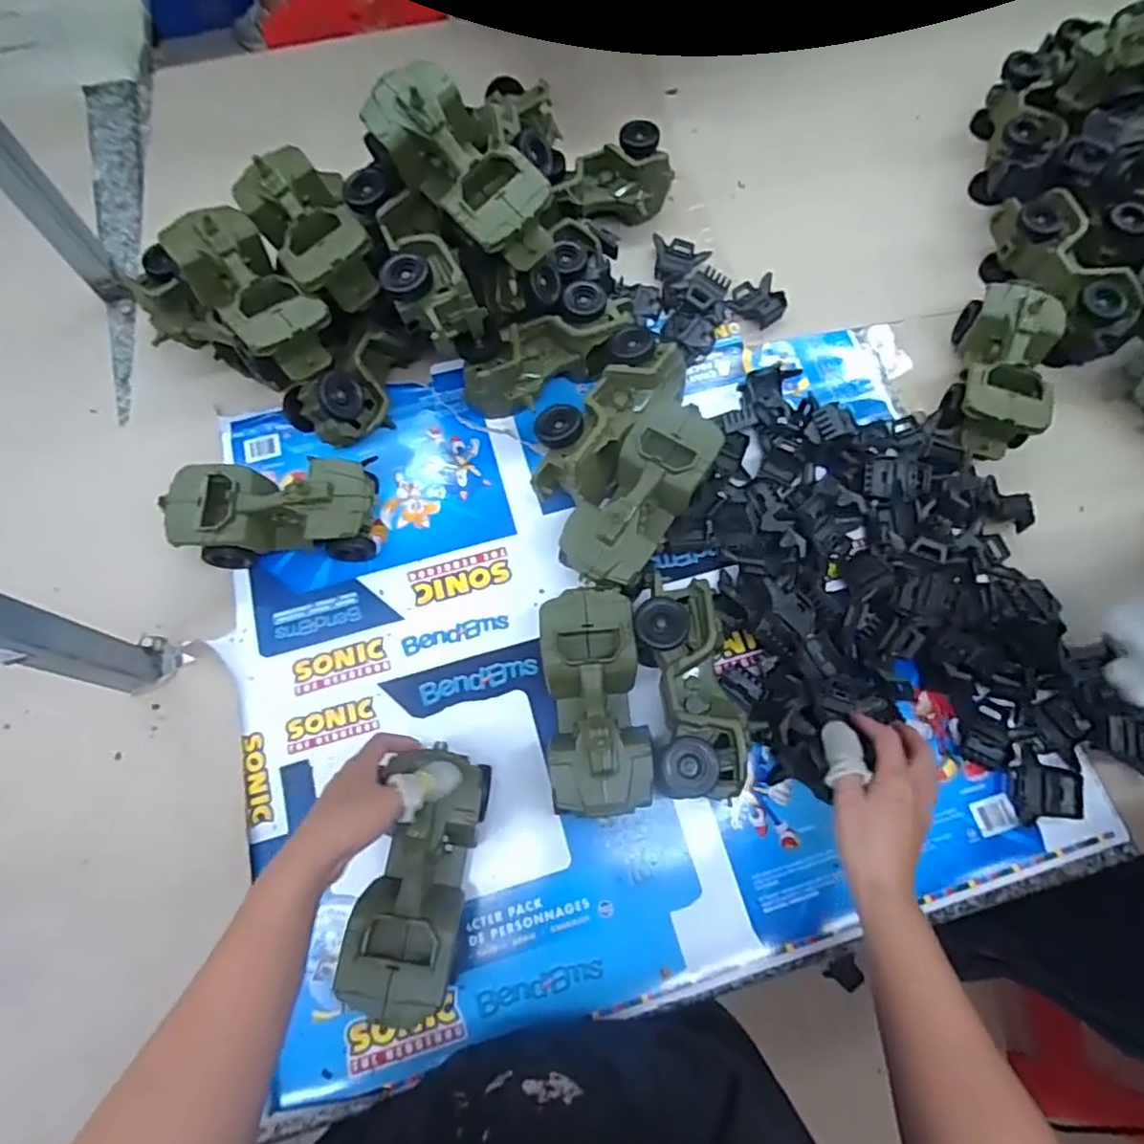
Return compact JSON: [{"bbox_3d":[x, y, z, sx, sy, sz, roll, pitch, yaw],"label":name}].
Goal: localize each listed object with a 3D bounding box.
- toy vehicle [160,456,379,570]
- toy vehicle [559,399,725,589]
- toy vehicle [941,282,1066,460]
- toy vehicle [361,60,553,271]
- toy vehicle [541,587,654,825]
[{"bbox_3d":[-0.268,-0.055,0.605,0.178,0.087,0.088,-3,64,0],"label":"toy vehicle"},{"bbox_3d":[0.062,-0.064,0.590,0.079,0.080,0.170,31,69,15],"label":"toy vehicle"},{"bbox_3d":[0.423,-0.201,0.645,0.085,0.077,0.170,18,66,10],"label":"toy vehicle"},{"bbox_3d":[-0.092,-0.336,0.550,0.179,0.080,0.088,42,71,-2],"label":"toy vehicle"},{"bbox_3d":[0.019,0.109,0.540,0.079,0.077,0.173,-5,64,-1],"label":"toy vehicle"}]

